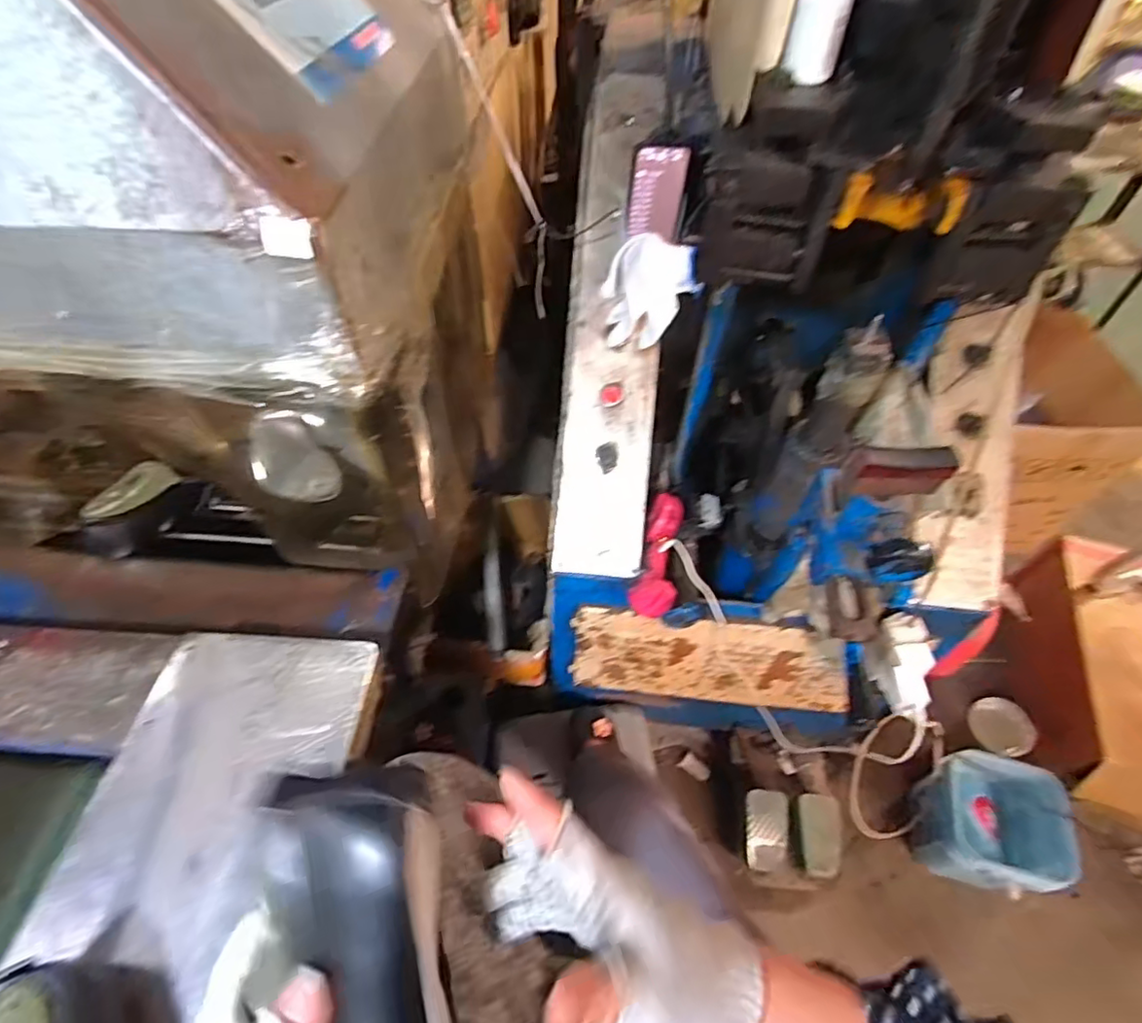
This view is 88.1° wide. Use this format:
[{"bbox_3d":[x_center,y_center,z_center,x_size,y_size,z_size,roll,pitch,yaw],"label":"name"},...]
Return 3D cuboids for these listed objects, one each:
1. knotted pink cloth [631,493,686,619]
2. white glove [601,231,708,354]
[{"bbox_3d":[0.131,0.062,0.882,0.061,0.058,0.187,10,51,7],"label":"knotted pink cloth"},{"bbox_3d":[0.084,-0.261,0.706,0.122,0.122,0.046,30,56,21],"label":"white glove"}]

